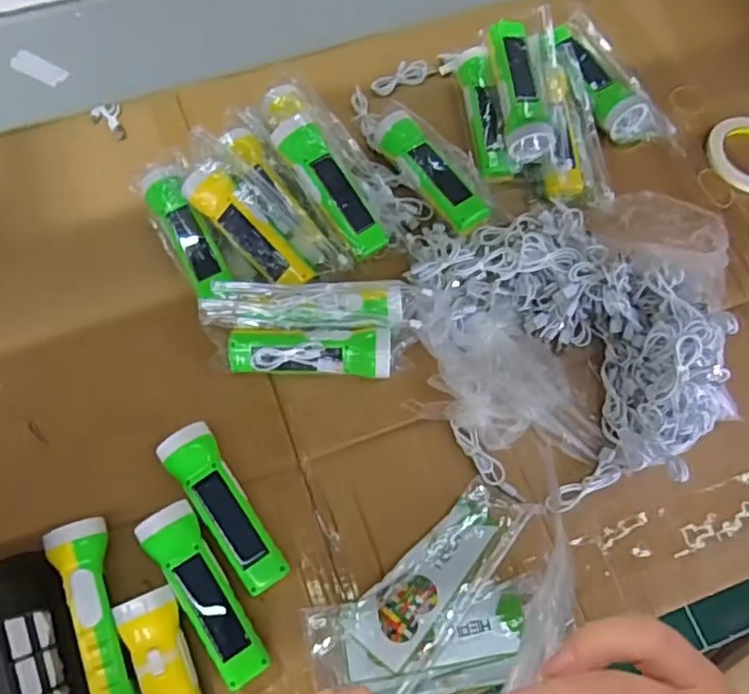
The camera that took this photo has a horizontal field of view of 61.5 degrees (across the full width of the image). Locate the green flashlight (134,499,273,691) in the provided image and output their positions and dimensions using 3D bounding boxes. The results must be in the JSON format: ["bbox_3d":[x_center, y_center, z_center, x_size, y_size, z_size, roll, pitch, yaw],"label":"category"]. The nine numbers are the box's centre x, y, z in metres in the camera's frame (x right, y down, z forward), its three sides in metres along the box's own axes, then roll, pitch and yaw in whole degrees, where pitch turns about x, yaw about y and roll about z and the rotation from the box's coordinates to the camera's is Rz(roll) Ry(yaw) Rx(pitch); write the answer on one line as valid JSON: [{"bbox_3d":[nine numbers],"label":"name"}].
[{"bbox_3d":[-0.151,0.223,0.571,0.046,0.046,0.166,-32,73,-13],"label":"green flashlight"}]

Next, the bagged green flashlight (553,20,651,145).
[{"bbox_3d":[0.278,-0.330,0.805,0.070,0.054,0.183,-31,73,-13],"label":"bagged green flashlight"}]

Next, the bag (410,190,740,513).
[{"bbox_3d":[0.225,-0.016,0.652,0.333,0.092,0.310,-12,70,-6],"label":"bag"}]

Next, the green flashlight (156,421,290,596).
[{"bbox_3d":[-0.142,0.154,0.600,0.048,0.043,0.168,-31,73,-14],"label":"green flashlight"}]

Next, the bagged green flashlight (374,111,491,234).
[{"bbox_3d":[0.072,-0.204,0.737,0.066,0.042,0.173,-32,73,-14],"label":"bagged green flashlight"}]

